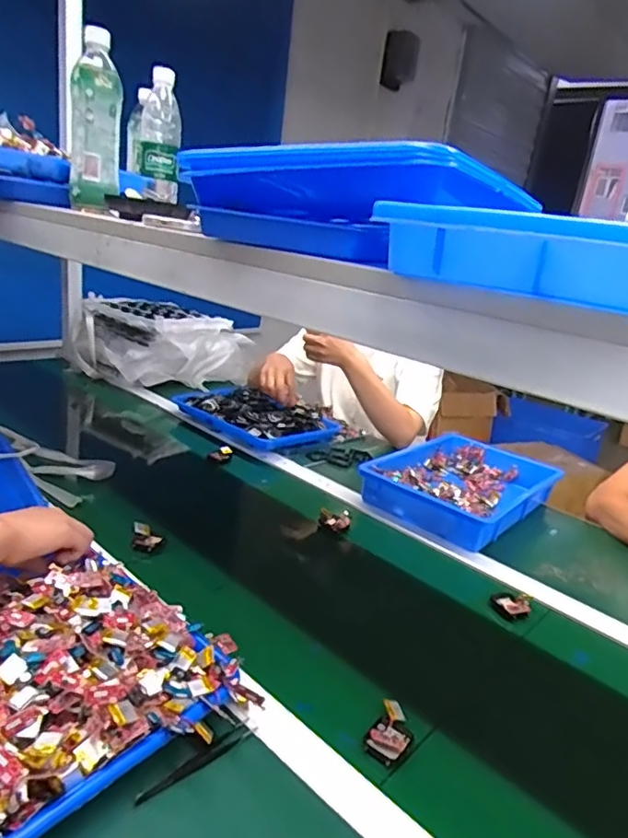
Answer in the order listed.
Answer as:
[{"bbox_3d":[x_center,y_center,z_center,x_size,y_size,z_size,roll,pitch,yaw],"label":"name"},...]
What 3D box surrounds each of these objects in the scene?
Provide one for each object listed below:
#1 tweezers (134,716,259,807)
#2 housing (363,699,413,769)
[{"bbox_3d":[-0.096,0.292,0.492,0.015,0.013,0.118,22,24,37],"label":"tweezers"},{"bbox_3d":[0.072,0.292,0.538,0.035,0.021,0.056,17,21,26],"label":"housing"}]

